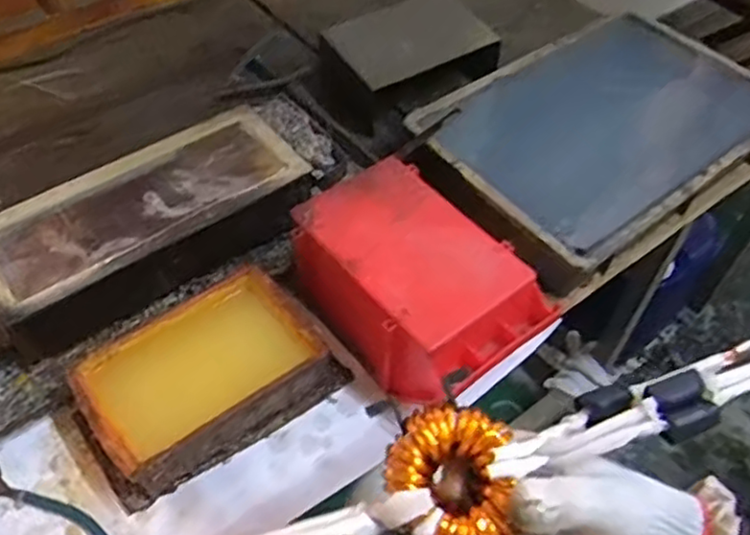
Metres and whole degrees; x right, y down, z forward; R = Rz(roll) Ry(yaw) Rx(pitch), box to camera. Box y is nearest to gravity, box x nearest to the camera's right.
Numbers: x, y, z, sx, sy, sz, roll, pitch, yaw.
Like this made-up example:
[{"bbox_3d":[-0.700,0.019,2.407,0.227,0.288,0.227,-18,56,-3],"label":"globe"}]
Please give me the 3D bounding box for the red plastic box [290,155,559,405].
[{"bbox_3d":[0.035,0.013,0.668,0.146,0.102,0.222,-33,59,-24],"label":"red plastic box"}]

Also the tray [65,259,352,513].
[{"bbox_3d":[-0.154,0.101,0.638,0.217,0.067,0.132,-30,58,-23],"label":"tray"}]

